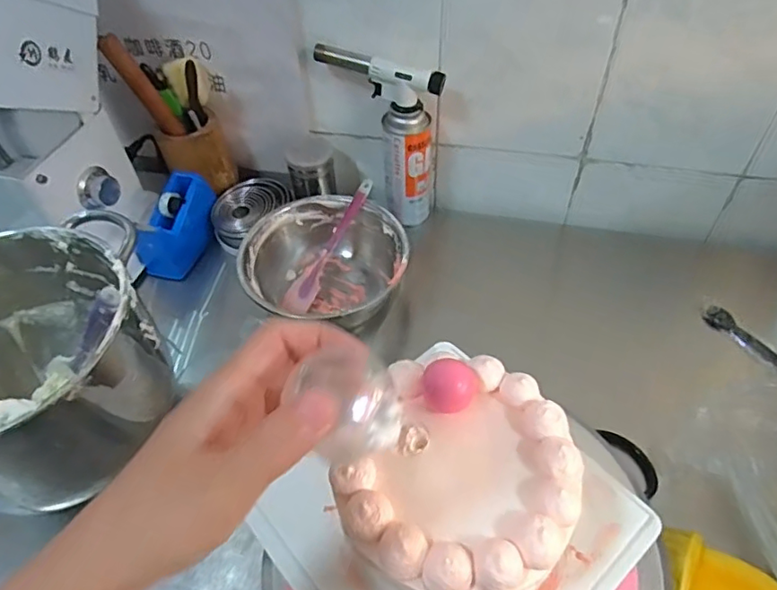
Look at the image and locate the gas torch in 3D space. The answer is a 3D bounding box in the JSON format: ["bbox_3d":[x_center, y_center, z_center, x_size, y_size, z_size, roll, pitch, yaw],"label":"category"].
[{"bbox_3d":[-0.006,-0.222,0.783,0.155,0.231,0.070,28,56,24],"label":"gas torch"}]

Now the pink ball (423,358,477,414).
[{"bbox_3d":[0.040,0.064,0.369,0.033,0.030,0.032,-1,49,1],"label":"pink ball"}]

